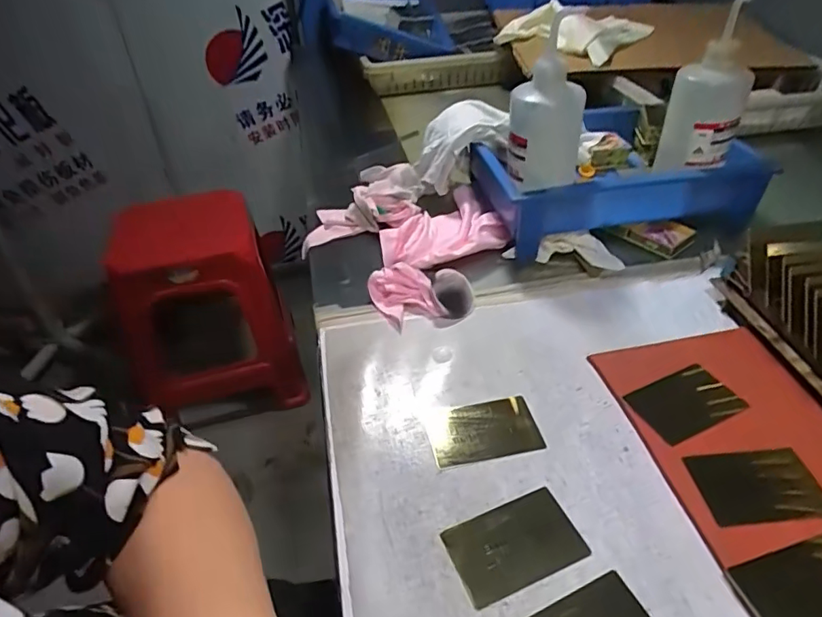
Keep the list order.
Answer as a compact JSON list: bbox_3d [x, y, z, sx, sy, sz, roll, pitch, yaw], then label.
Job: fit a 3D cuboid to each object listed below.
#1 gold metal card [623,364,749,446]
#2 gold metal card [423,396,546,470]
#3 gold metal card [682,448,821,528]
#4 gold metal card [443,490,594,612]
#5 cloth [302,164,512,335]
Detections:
[{"bbox_3d":[0.217,0.074,0.420,0.075,0.004,0.054,-21,38,-12],"label":"gold metal card"},{"bbox_3d":[0.056,0.096,0.413,0.084,0.004,0.050,-7,44,-10],"label":"gold metal card"},{"bbox_3d":[0.239,0.122,0.364,0.080,0.004,0.052,-5,41,-2],"label":"gold metal card"},{"bbox_3d":[0.068,0.154,0.347,0.084,0.004,0.053,-17,43,-15],"label":"gold metal card"},{"bbox_3d":[-0.009,-0.098,0.617,0.220,0.032,0.253,-34,49,-31],"label":"cloth"}]

